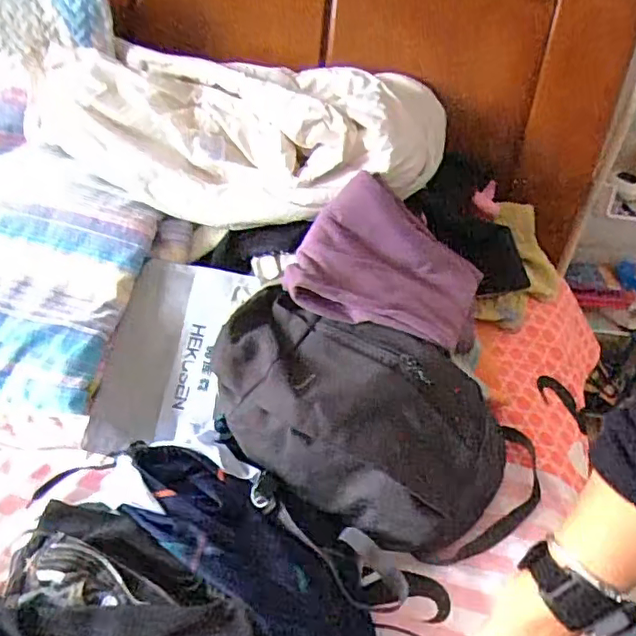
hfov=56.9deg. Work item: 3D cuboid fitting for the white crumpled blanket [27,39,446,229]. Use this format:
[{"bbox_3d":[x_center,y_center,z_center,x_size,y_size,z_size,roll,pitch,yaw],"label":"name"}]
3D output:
[{"bbox_3d":[-0.107,-0.263,0.826,0.583,0.137,0.206,1,45,-2],"label":"white crumpled blanket"}]

